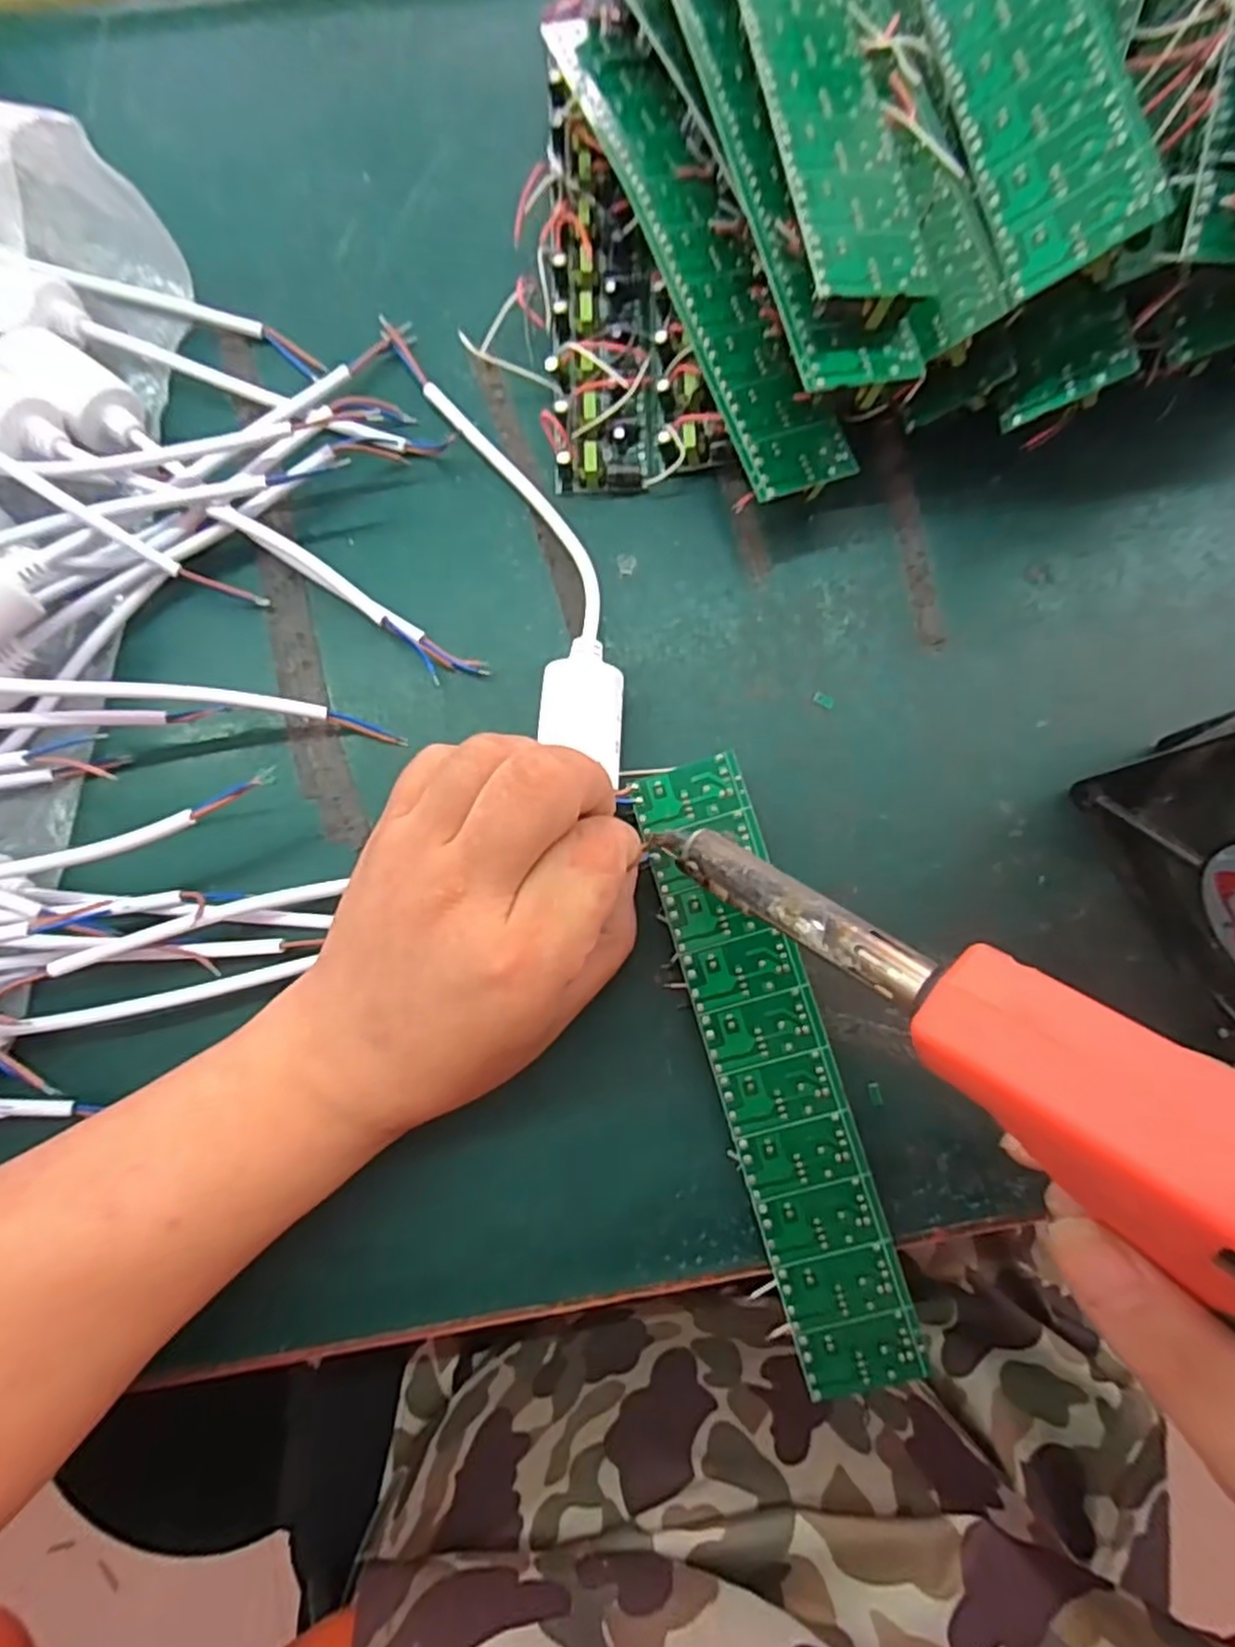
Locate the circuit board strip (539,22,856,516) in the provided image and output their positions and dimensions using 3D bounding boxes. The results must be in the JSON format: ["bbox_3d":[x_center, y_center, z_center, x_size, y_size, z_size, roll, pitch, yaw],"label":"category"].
[{"bbox_3d":[0.030,-0.207,0.261,0.039,0.010,0.196,-21,83,-12],"label":"circuit board strip"}]

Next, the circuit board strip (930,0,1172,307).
[{"bbox_3d":[0.117,-0.252,0.219,0.040,0.008,0.197,-16,76,37],"label":"circuit board strip"}]

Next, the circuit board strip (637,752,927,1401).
[{"bbox_3d":[0.051,0.078,0.246,0.037,0.017,0.200,-16,82,0],"label":"circuit board strip"}]

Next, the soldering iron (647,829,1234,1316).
[{"bbox_3d":[0.077,0.044,0.167,0.032,0.031,0.171,-52,44,-4],"label":"soldering iron"}]

